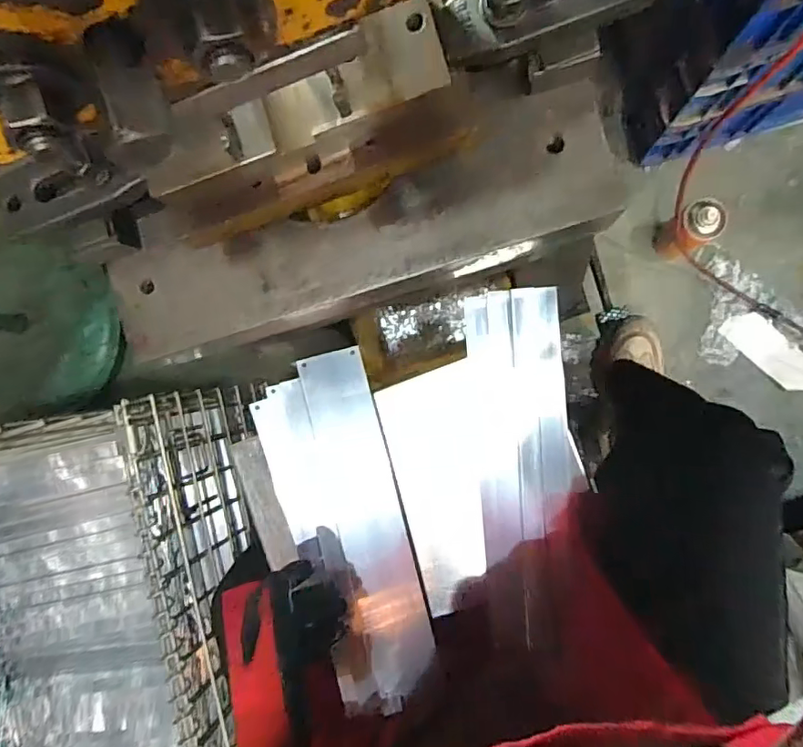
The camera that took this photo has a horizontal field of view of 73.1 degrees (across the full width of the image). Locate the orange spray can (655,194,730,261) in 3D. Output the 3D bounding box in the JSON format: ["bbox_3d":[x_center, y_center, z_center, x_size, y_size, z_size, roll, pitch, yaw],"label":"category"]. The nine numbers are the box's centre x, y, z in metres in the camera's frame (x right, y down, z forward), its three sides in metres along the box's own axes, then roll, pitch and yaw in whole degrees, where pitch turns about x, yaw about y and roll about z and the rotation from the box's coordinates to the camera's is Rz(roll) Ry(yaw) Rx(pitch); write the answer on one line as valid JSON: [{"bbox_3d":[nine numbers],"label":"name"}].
[{"bbox_3d":[0.476,-0.237,0.903,0.059,0.174,0.072,-26,86,9],"label":"orange spray can"}]

